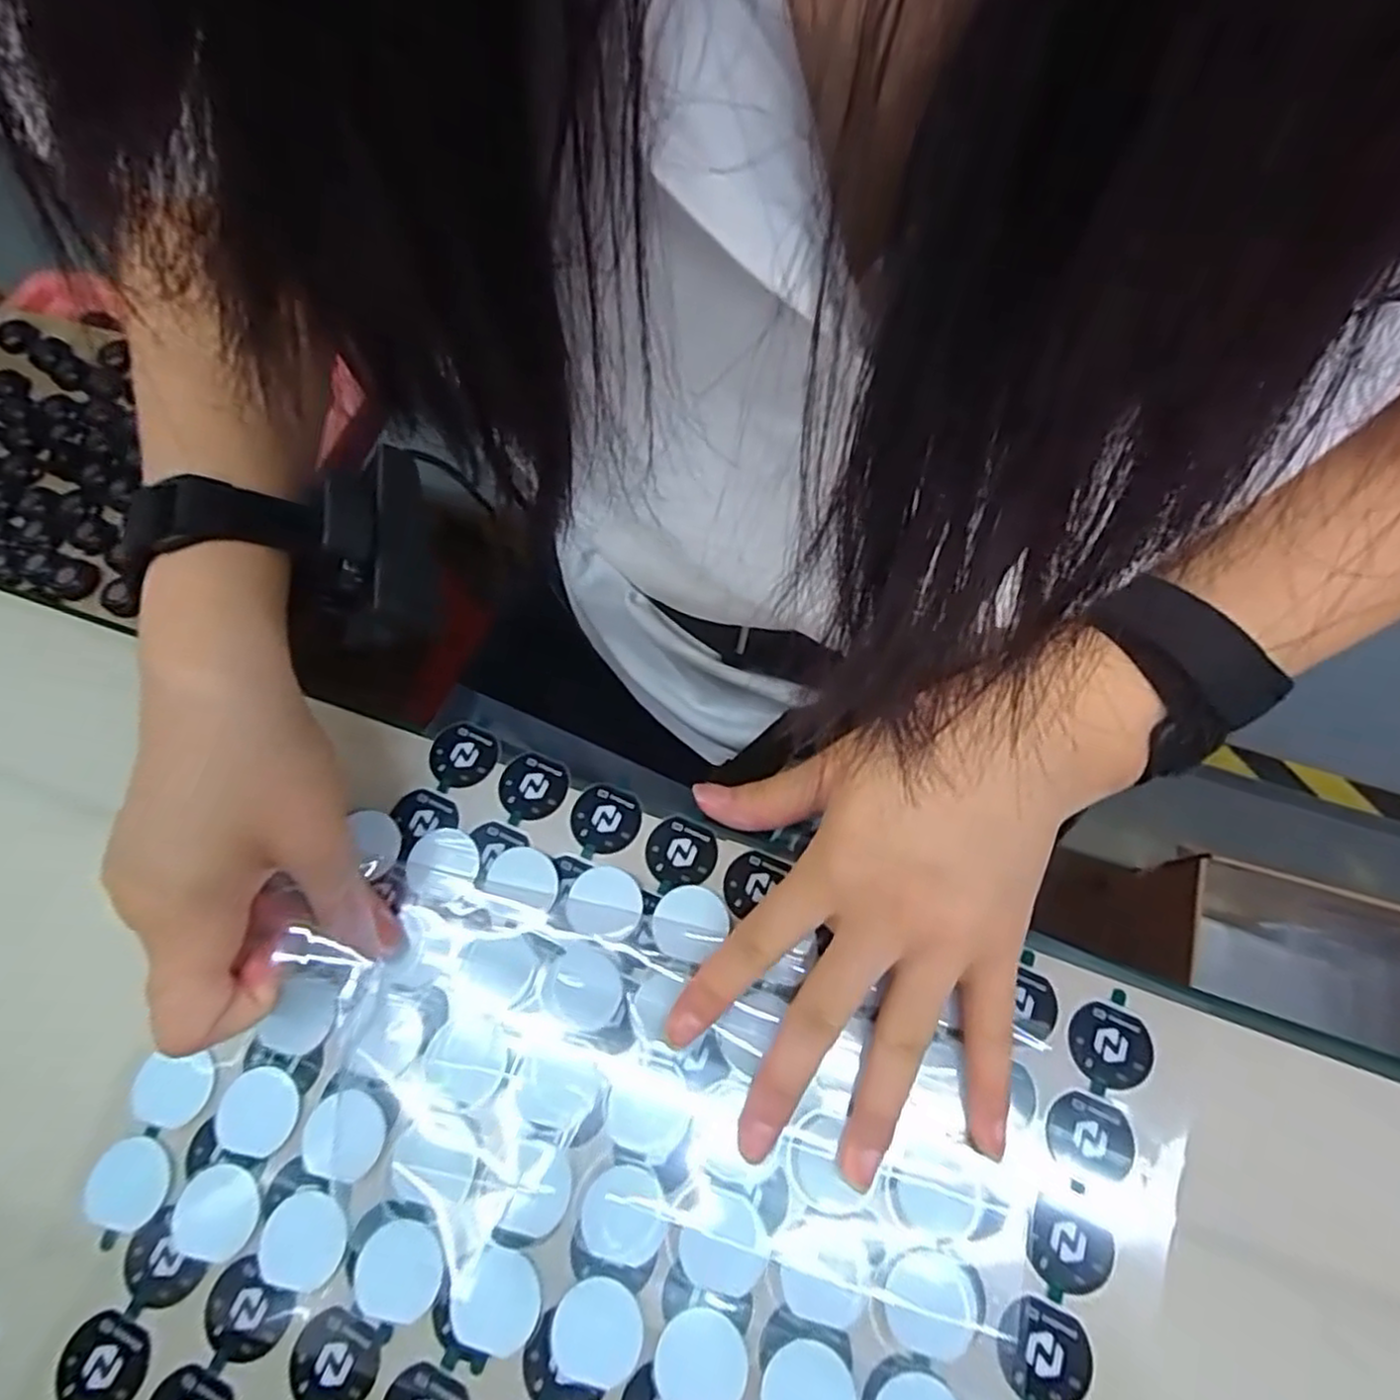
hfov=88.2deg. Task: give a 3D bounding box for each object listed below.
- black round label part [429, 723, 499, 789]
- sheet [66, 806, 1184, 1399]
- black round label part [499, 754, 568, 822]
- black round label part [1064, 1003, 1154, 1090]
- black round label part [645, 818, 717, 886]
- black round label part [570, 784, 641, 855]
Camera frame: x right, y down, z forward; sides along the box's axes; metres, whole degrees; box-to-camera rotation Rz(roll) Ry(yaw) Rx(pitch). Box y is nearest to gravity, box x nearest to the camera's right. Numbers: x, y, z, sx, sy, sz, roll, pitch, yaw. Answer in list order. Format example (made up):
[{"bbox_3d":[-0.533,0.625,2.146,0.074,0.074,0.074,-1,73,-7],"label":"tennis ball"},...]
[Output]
[{"bbox_3d":[-0.086,0.020,0.262,0.024,0.004,0.023,0,67,1],"label":"black round label part"},{"bbox_3d":[-0.020,0.122,0.212,0.290,0.017,0.136,13,69,7],"label":"sheet"},{"bbox_3d":[-0.060,0.030,0.256,0.024,0.004,0.023,0,67,1],"label":"black round label part"},{"bbox_3d":[0.126,0.106,0.221,0.024,0.004,0.022,0,65,1],"label":"black round label part"},{"bbox_3d":[-0.006,0.051,0.247,0.023,0.004,0.022,0,67,1],"label":"black round label part"},{"bbox_3d":[-0.033,0.041,0.251,0.024,0.004,0.023,0,67,1],"label":"black round label part"}]

